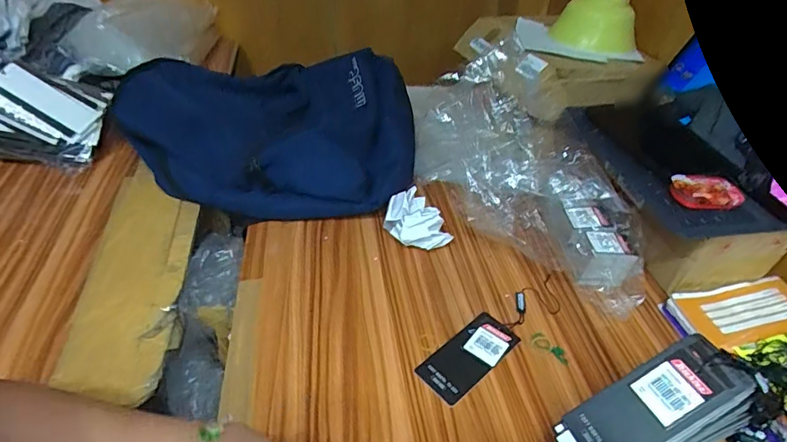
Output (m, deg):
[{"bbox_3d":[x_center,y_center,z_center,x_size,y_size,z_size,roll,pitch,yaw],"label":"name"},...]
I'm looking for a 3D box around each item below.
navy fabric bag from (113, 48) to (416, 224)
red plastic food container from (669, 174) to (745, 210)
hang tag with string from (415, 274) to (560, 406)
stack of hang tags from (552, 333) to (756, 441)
[{"bbox_3d":[-0.188,-0.147,0.685,0.443,0.107,0.319,9,40,5],"label":"navy fabric bag"},{"bbox_3d":[0.327,-0.030,0.482,0.069,0.016,0.039,3,39,-2],"label":"red plastic food container"},{"bbox_3d":[0.107,0.114,0.475,0.192,0.004,0.050,-28,49,-33],"label":"hang tag with string"},{"bbox_3d":[0.202,0.151,0.359,0.149,0.106,0.058,-11,42,-17],"label":"stack of hang tags"}]

